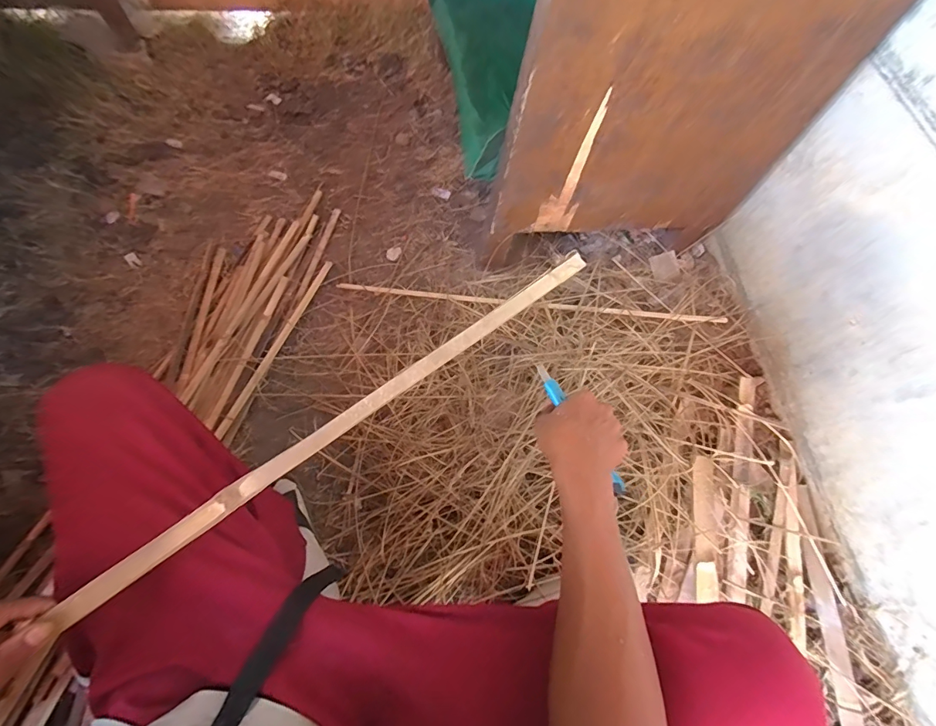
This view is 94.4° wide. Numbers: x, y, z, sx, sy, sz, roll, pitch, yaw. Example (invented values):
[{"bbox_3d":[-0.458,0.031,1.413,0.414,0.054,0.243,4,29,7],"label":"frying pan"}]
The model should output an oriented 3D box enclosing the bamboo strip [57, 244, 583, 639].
[{"bbox_3d":[-0.092,0.032,0.467,0.619,0.014,0.025,-36,73,-22],"label":"bamboo strip"}]

